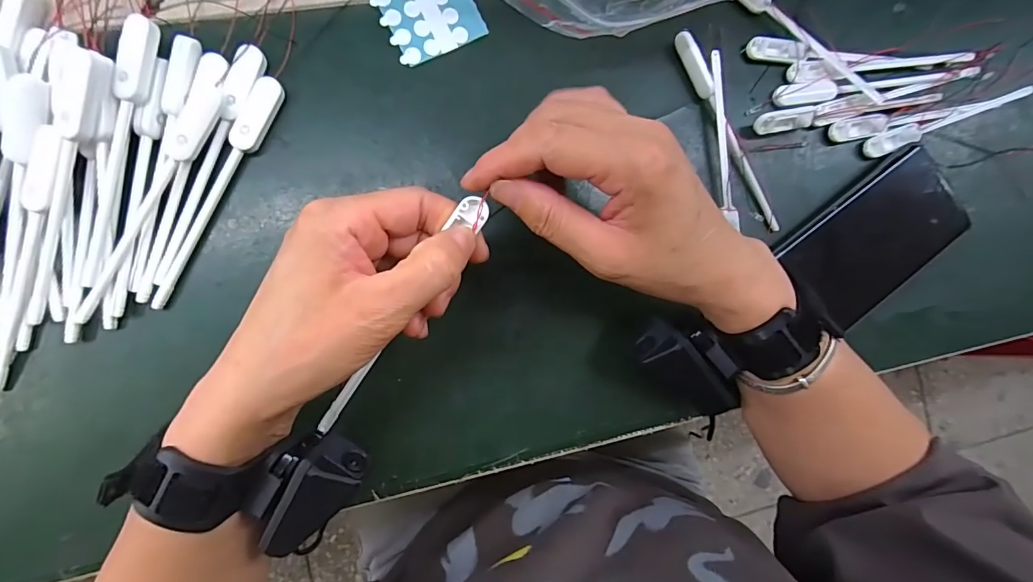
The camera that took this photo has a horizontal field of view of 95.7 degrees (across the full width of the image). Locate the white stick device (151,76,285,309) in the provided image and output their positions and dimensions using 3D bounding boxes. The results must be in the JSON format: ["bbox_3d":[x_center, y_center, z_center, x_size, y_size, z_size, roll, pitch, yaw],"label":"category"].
[{"bbox_3d":[-0.172,-0.057,0.268,0.015,0.007,0.144,25,85,-6],"label":"white stick device"}]

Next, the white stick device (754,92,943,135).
[{"bbox_3d":[0.235,-0.129,0.326,0.146,0.009,0.014,-13,90,-8],"label":"white stick device"}]

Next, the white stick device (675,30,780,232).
[{"bbox_3d":[0.142,-0.105,0.312,0.009,0.012,0.143,-29,92,-8],"label":"white stick device"}]

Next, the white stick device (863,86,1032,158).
[{"bbox_3d":[0.312,-0.125,0.336,0.141,0.004,0.014,-22,91,-8],"label":"white stick device"}]

